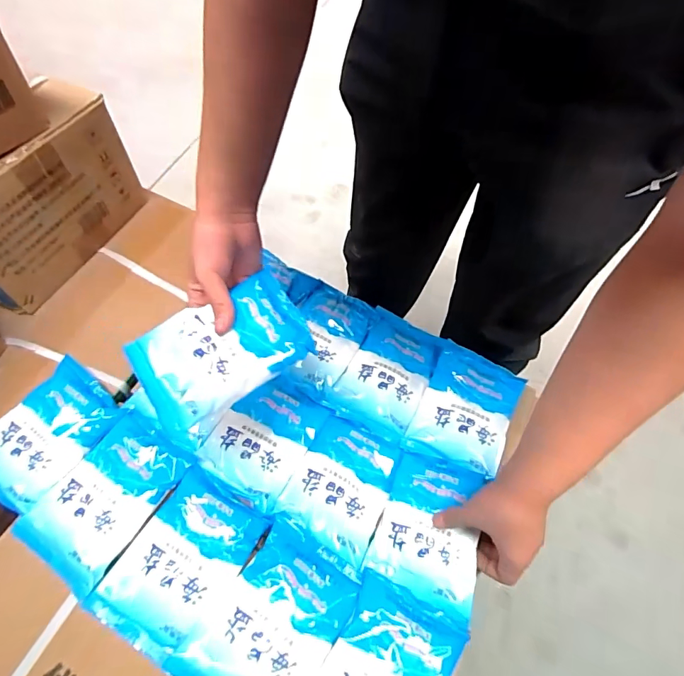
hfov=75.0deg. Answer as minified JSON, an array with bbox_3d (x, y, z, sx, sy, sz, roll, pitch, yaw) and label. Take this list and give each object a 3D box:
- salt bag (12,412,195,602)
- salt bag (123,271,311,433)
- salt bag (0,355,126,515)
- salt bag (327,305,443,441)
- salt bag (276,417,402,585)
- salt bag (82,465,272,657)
[{"bbox_3d":[-0.264,0.176,0.502,0.116,0.023,0.168,33,67,16],"label":"salt bag"},{"bbox_3d":[-0.119,0.009,0.440,0.164,0.024,0.111,-32,67,-16],"label":"salt bag"},{"bbox_3d":[-0.357,0.116,0.534,0.117,0.024,0.162,35,67,17],"label":"salt bag"},{"bbox_3d":[0.064,0.044,0.602,0.106,0.022,0.170,25,65,12],"label":"salt bag"},{"bbox_3d":[-0.003,0.174,0.522,0.110,0.025,0.160,21,64,10],"label":"salt bag"},{"bbox_3d":[-0.168,0.231,0.467,0.120,0.022,0.163,27,65,13],"label":"salt bag"}]

